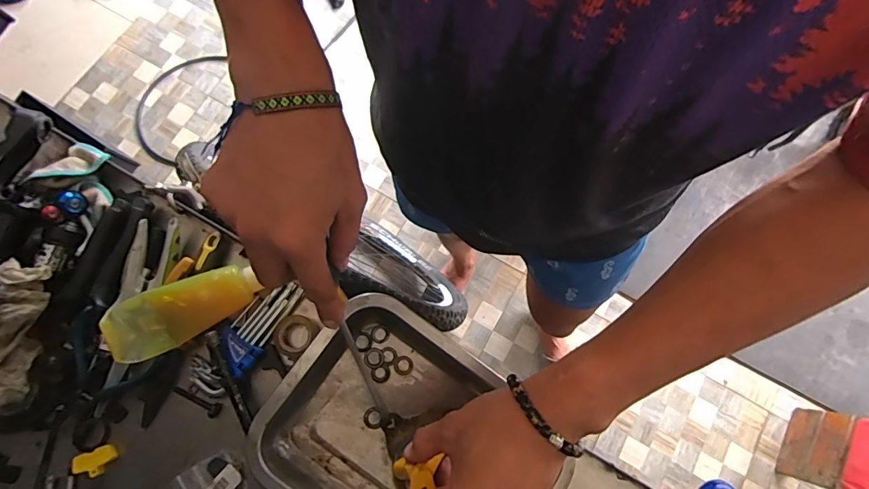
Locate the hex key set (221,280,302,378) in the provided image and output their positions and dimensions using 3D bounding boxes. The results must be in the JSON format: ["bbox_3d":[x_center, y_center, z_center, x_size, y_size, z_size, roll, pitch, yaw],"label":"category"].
[{"bbox_3d":[-0.176,0.078,0.443,0.039,0.027,0.096,28,75,6],"label":"hex key set"}]

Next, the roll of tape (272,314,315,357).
[{"bbox_3d":[-0.141,0.092,0.445,0.040,0.017,0.041,1,74,-2],"label":"roll of tape"}]

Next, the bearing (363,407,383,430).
[{"bbox_3d":[-0.059,0.168,0.428,0.019,0.004,0.019,1,74,-2],"label":"bearing"}]

